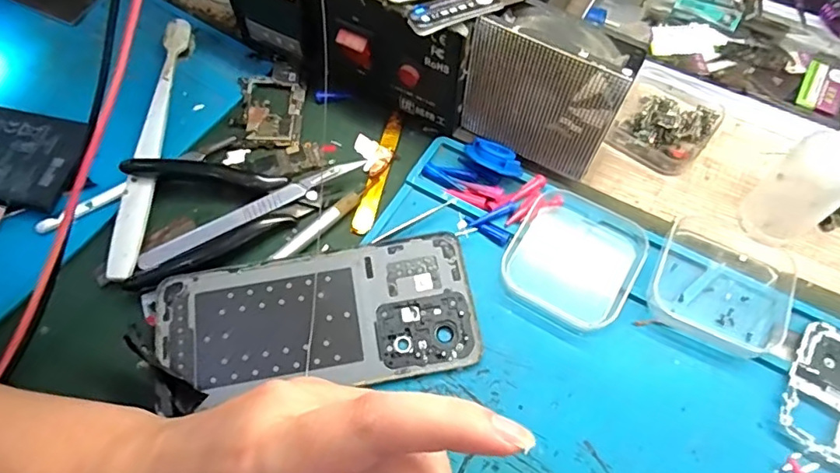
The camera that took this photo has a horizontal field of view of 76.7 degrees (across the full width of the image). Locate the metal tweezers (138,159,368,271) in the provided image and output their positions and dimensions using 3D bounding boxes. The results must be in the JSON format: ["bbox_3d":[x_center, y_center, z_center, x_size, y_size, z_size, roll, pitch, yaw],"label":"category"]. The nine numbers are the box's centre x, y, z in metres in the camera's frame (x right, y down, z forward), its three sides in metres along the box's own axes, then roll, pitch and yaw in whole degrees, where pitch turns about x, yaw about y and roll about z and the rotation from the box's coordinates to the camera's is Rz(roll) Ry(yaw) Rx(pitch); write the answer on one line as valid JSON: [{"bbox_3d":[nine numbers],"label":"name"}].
[{"bbox_3d":[-0.092,-0.016,0.301,0.134,0.008,0.014,-28,66,-13],"label":"metal tweezers"}]

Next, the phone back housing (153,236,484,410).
[{"bbox_3d":[-0.050,0.043,0.269,0.156,0.009,0.070,-10,63,-5],"label":"phone back housing"}]

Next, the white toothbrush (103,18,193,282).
[{"bbox_3d":[-0.161,-0.059,0.320,0.015,0.016,0.182,-1,62,0],"label":"white toothbrush"}]

